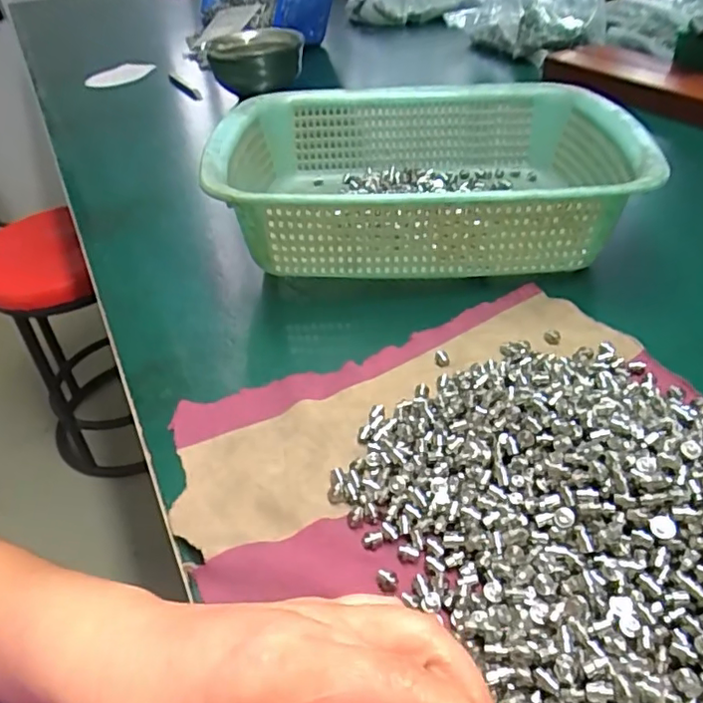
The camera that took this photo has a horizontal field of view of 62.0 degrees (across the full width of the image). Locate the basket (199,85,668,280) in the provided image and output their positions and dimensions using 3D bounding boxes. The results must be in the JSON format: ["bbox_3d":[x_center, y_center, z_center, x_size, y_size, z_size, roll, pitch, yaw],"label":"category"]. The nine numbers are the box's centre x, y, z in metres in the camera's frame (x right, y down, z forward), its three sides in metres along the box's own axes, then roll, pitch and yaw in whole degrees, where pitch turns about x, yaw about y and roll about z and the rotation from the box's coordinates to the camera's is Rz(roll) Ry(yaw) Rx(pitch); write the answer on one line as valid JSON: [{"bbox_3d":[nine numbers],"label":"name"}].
[{"bbox_3d":[0.052,-0.131,0.441,0.283,0.085,0.213,-3,41,5],"label":"basket"}]

